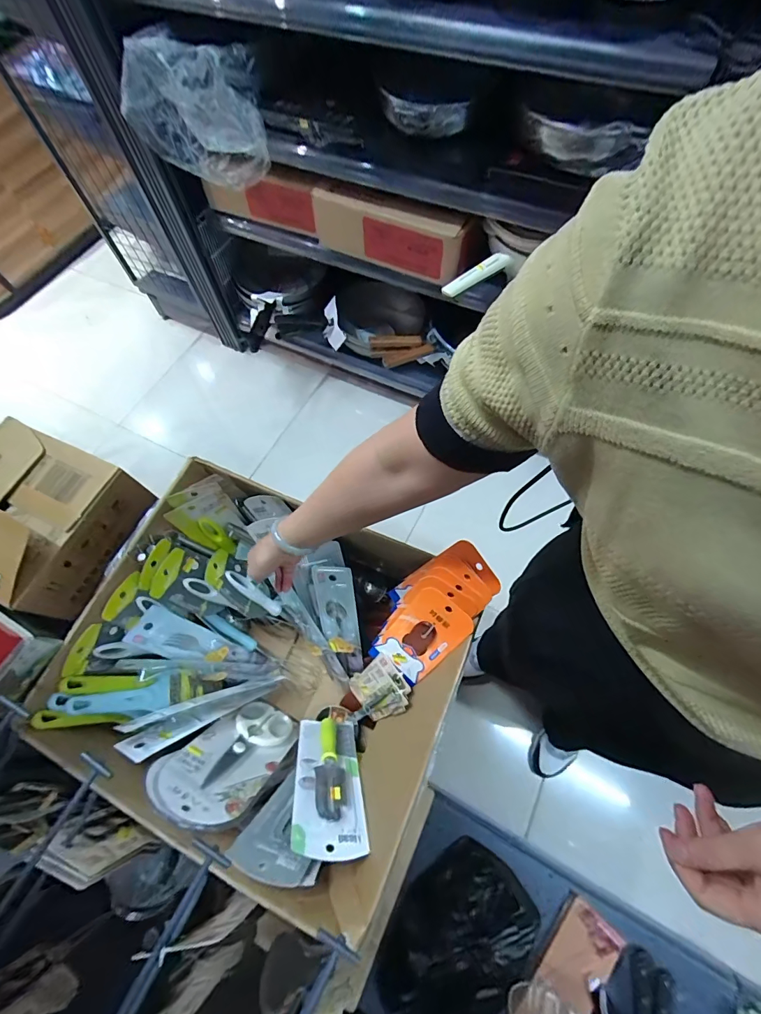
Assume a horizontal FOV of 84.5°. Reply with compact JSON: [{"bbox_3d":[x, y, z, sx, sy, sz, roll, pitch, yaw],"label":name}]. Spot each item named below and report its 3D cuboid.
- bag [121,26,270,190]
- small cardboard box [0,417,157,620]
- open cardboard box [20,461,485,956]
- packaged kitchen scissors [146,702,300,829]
[{"bbox_3d":[-0.475,-0.996,1.058,0.369,0.264,0.089,14,67,9],"label":"bag"},{"bbox_3d":[-0.496,0.006,0.590,0.232,0.126,0.209,24,69,13],"label":"small cardboard box"},{"bbox_3d":[-0.155,0.239,0.657,0.465,0.288,0.415,21,68,12],"label":"open cardboard box"},{"bbox_3d":[-0.208,0.359,0.606,0.120,0.256,0.018,31,96,16],"label":"packaged kitchen scissors"}]

